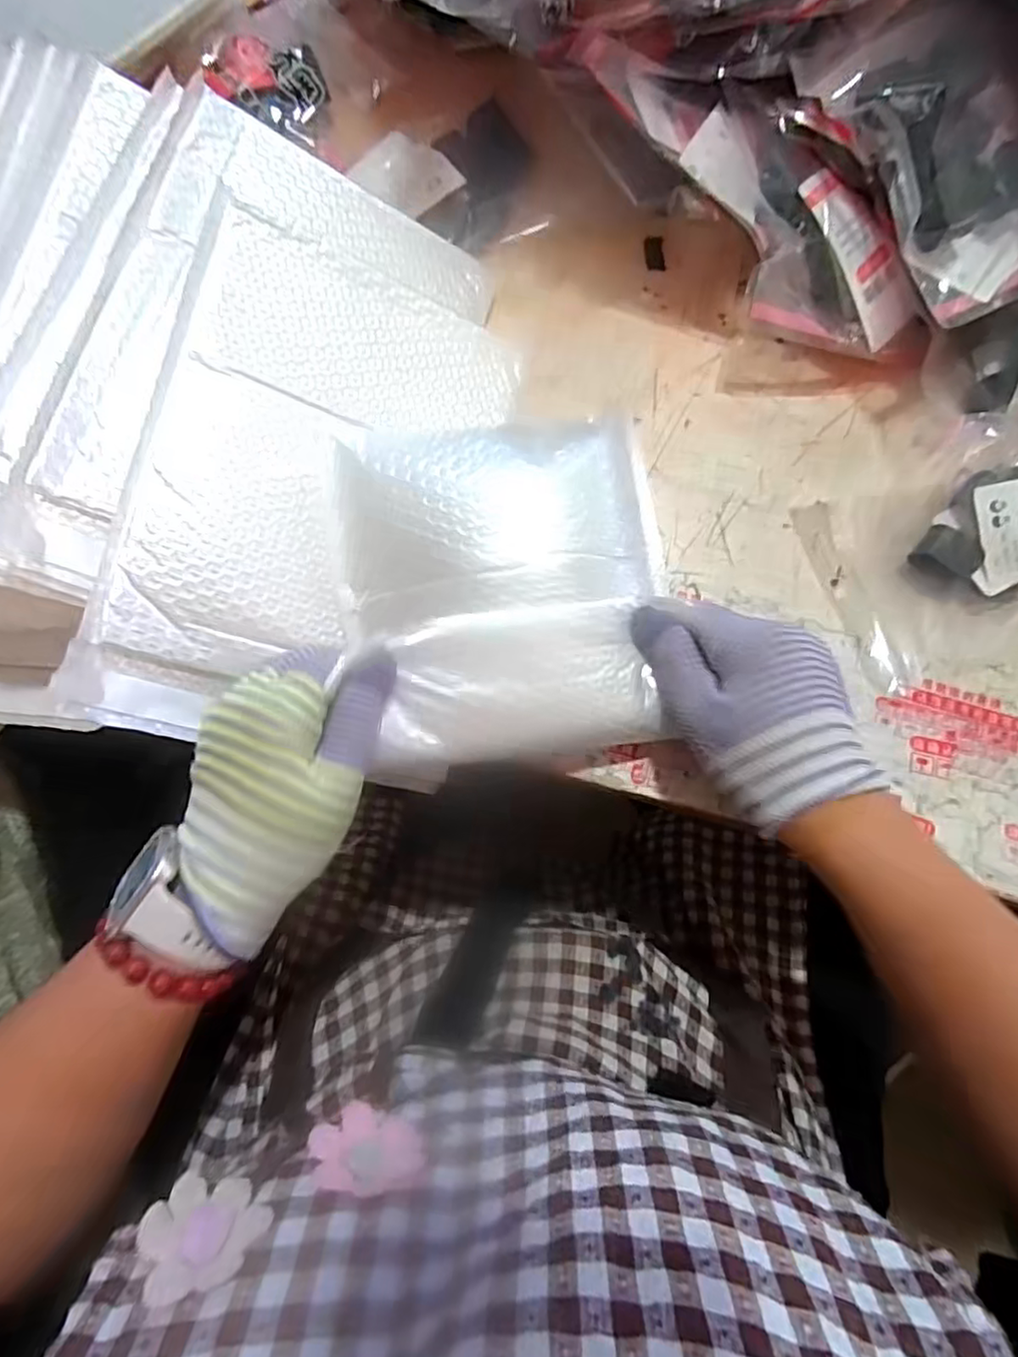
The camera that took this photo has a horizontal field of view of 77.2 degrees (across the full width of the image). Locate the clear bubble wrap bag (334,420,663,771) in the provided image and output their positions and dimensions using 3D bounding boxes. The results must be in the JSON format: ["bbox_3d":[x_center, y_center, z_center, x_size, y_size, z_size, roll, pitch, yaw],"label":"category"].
[{"bbox_3d":[-0.003,-0.048,0.329,0.164,0.036,0.174,-5,76,-1],"label":"clear bubble wrap bag"}]

